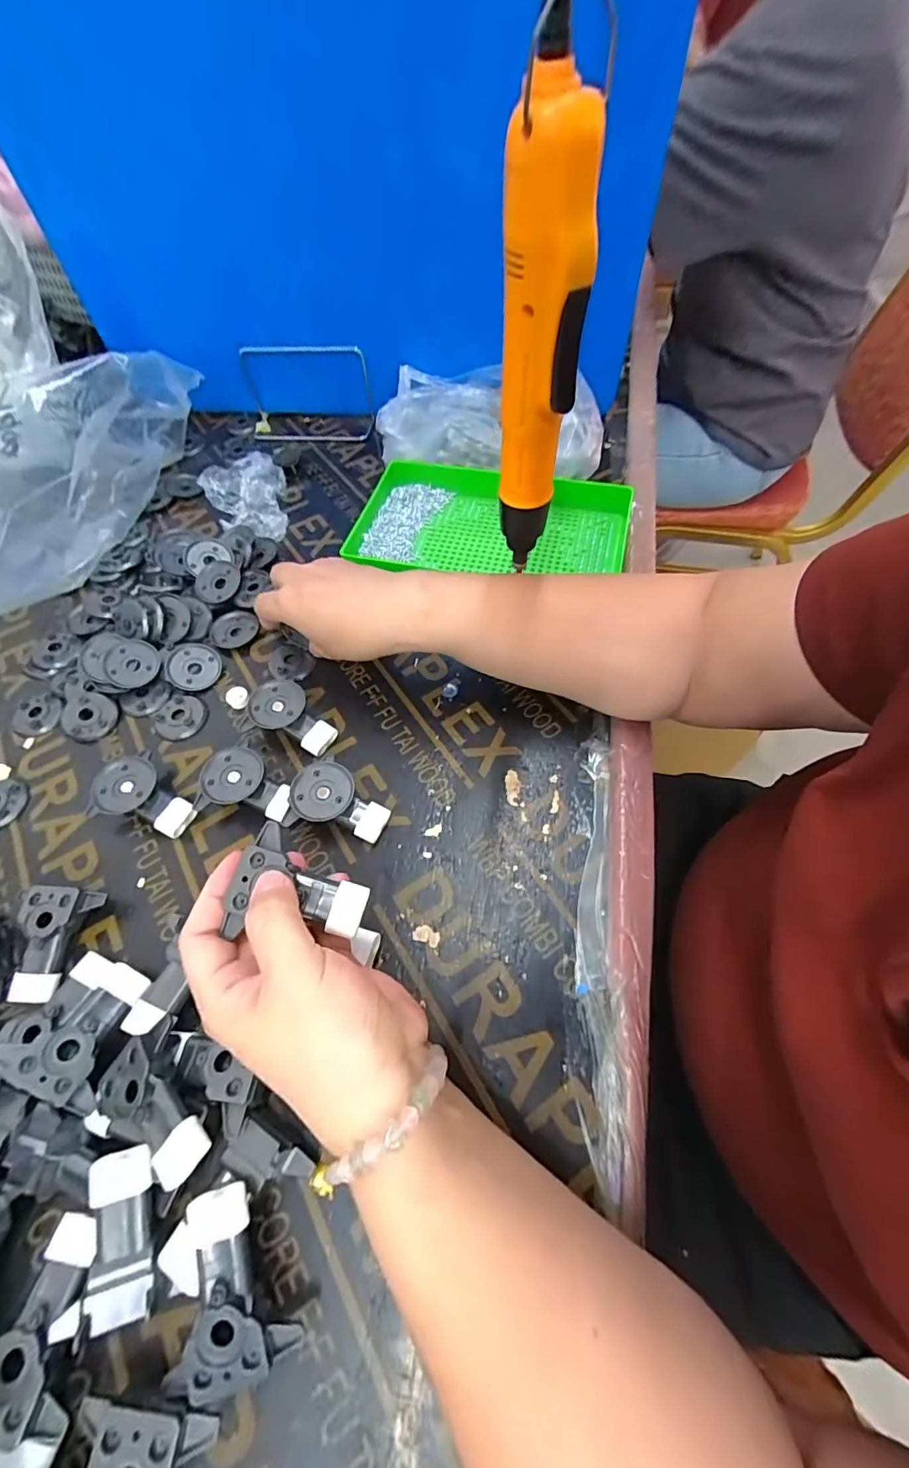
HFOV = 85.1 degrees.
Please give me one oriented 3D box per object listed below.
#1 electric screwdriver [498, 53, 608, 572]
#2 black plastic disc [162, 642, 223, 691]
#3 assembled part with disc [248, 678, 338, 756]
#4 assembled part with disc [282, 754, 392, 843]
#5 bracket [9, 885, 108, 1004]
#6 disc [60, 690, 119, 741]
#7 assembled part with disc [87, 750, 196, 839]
[{"bbox_3d":[0.043,-0.173,0.251,0.037,0.191,0.033,5,60,7],"label":"electric screwdriver"},{"bbox_3d":[-0.226,-0.057,0.431,0.044,0.008,0.044,4,71,-12],"label":"black plastic disc"},{"bbox_3d":[-0.127,-0.010,0.385,0.042,0.033,0.064,-38,65,-17],"label":"assembled part with disc"},{"bbox_3d":[-0.079,0.048,0.347,0.063,0.031,0.050,13,62,11],"label":"assembled part with disc"},{"bbox_3d":[-0.254,0.131,0.311,0.045,0.017,0.066,7,75,8],"label":"bracket"},{"bbox_3d":[-0.302,-0.016,0.408,0.042,0.007,0.040,2,74,-7],"label":"disc"},{"bbox_3d":[-0.224,0.050,0.353,0.047,0.033,0.062,-42,66,-18],"label":"assembled part with disc"}]

